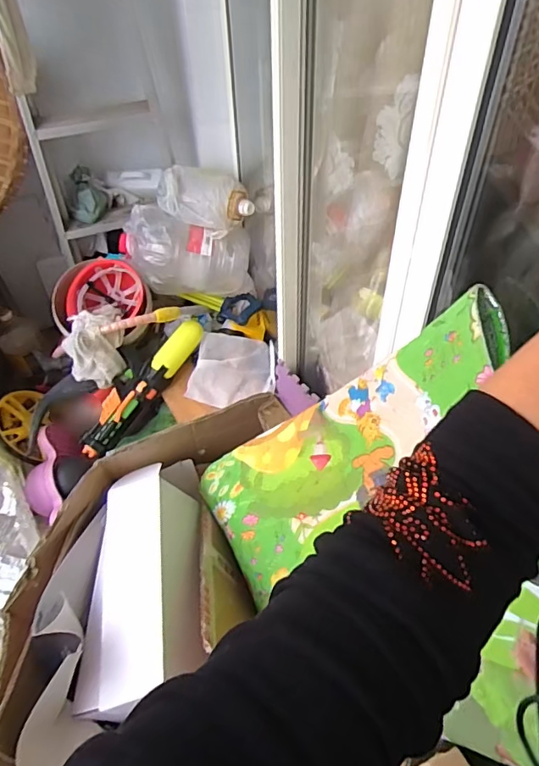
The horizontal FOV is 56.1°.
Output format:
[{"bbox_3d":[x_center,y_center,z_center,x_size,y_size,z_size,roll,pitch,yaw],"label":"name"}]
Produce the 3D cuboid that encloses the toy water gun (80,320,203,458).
[{"bbox_3d":[-0.407,0.005,1.700,0.098,0.152,0.520,36,85,30],"label":"toy water gun"}]

